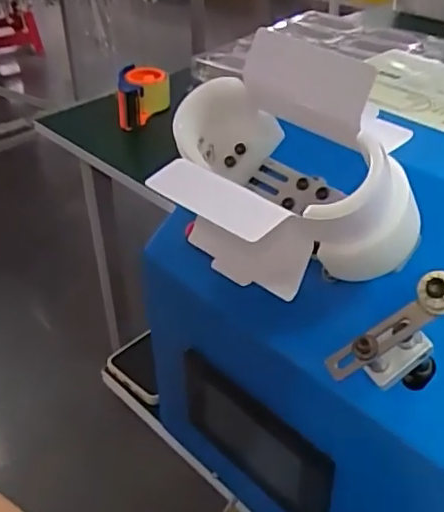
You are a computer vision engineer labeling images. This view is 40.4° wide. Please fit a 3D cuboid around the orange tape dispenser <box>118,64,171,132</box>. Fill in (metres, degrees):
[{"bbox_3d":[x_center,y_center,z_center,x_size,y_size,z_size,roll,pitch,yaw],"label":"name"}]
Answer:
[{"bbox_3d":[-0.145,-0.291,1.112,0.091,0.078,0.117,-2,37,-1],"label":"orange tape dispenser"}]

